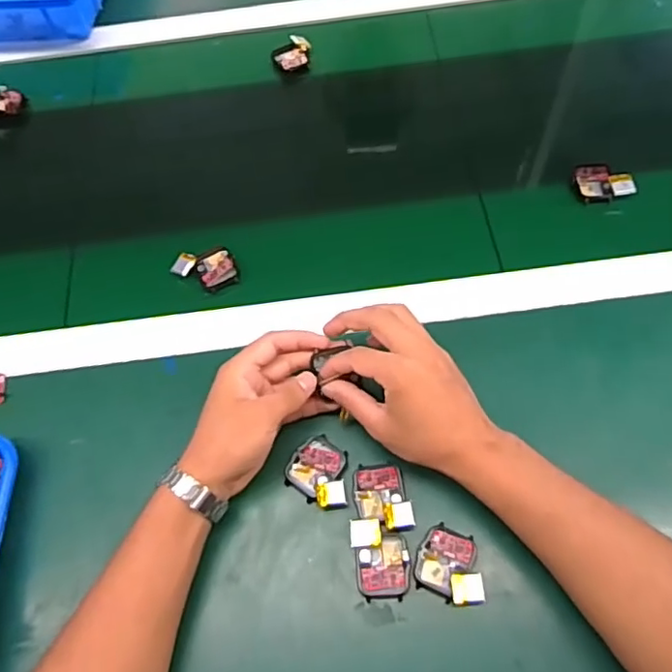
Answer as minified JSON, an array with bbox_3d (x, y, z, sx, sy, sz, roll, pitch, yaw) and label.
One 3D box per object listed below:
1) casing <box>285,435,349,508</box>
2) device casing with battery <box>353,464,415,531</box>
[{"bbox_3d":[-0.010,0.107,0.469,0.054,0.014,0.048,30,68,18],"label":"casing"},{"bbox_3d":[0.036,0.124,0.455,0.042,0.013,0.050,-6,62,1],"label":"device casing with battery"}]

